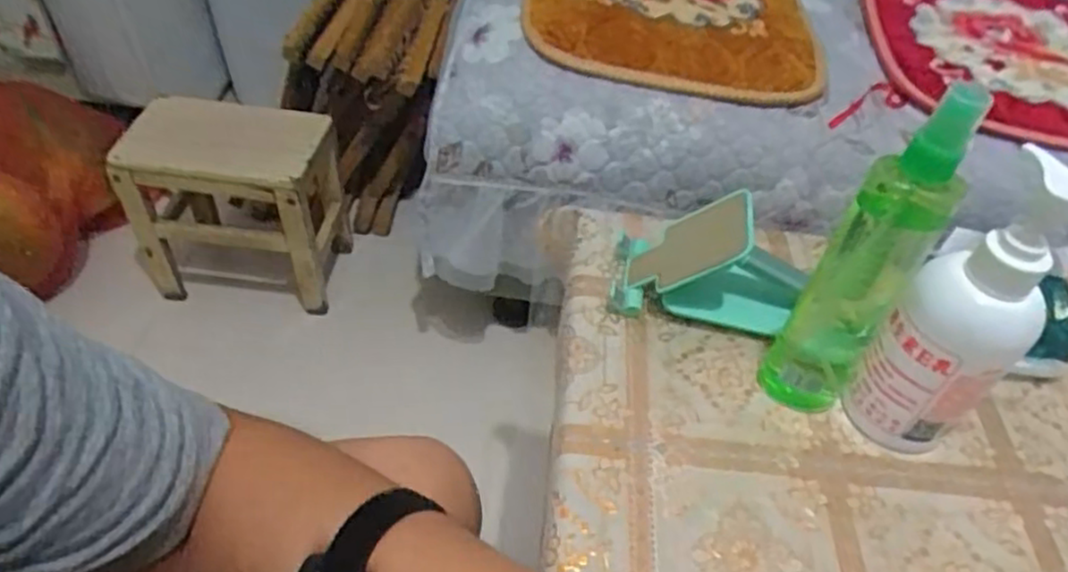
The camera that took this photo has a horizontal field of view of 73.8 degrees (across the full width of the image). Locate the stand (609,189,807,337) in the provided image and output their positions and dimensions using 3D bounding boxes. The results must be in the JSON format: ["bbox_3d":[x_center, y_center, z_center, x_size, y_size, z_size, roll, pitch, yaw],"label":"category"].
[{"bbox_3d":[0.120,-0.019,0.470,0.125,0.072,0.069,9,47,4],"label":"stand"}]

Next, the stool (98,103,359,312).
[{"bbox_3d":[-0.455,-0.124,1.073,0.290,0.287,0.177,4,47,-1],"label":"stool"}]

